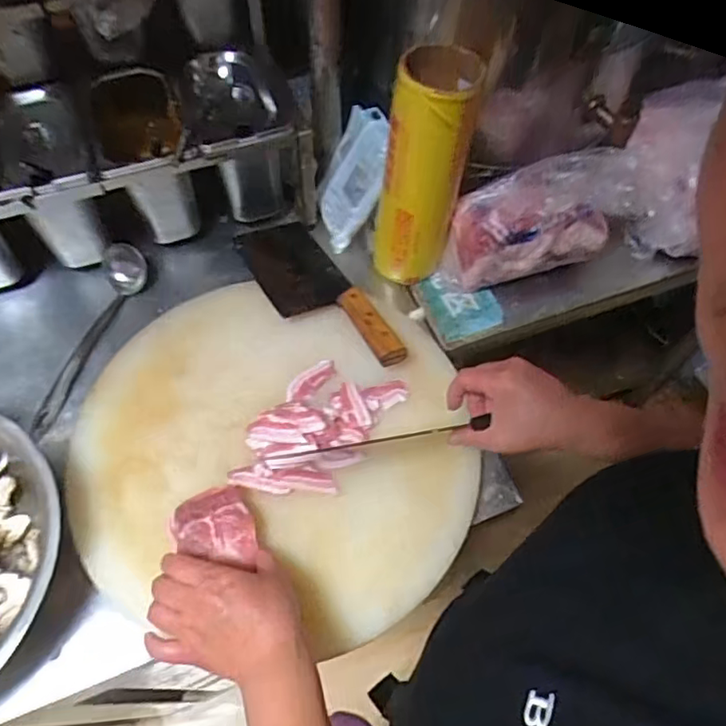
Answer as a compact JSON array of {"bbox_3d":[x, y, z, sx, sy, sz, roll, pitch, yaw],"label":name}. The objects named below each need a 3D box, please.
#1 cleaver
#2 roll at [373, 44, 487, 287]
[{"bbox_3d":[-0.059,-0.090,0.698,0.107,0.034,0.305,-31,50,-18],"label":"cleaver"},{"bbox_3d":[0.063,-0.198,0.655,0.087,0.261,0.066,13,60,6],"label":"roll"}]

